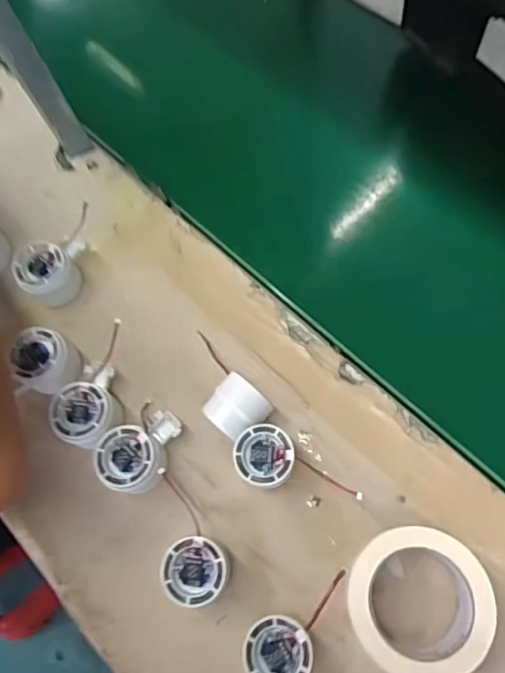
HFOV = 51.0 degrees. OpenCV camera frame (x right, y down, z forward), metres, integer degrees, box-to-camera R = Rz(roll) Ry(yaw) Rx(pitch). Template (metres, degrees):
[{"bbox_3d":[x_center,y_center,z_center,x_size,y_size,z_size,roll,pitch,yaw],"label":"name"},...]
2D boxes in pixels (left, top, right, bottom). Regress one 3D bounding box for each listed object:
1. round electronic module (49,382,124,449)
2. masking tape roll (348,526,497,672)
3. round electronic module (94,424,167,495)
[{"bbox_3d":[-0.158,0.080,0.511,0.056,0.058,0.053,-2,68,6],"label":"round electronic module"},{"bbox_3d":[0.132,0.215,0.430,0.105,0.056,0.110,-2,68,6],"label":"masking tape roll"},{"bbox_3d":[-0.111,0.116,0.489,0.058,0.044,0.054,-2,68,6],"label":"round electronic module"}]

